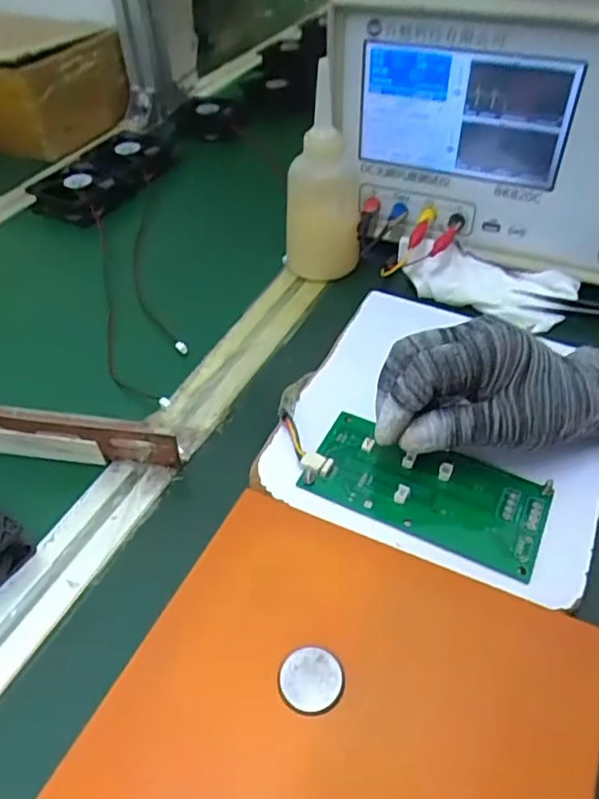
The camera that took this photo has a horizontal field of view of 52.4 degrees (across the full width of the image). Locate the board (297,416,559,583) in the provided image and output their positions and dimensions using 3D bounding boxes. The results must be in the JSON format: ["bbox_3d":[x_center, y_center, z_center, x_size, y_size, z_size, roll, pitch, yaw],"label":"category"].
[{"bbox_3d":[0.072,0.049,0.350,0.133,0.011,0.063,19,49,17],"label":"board"}]

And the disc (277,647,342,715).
[{"bbox_3d":[0.005,0.126,0.275,0.028,0.004,0.027,-1,45,1],"label":"disc"}]

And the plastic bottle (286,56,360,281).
[{"bbox_3d":[0.020,-0.174,0.494,0.059,0.156,0.049,3,46,5],"label":"plastic bottle"}]

